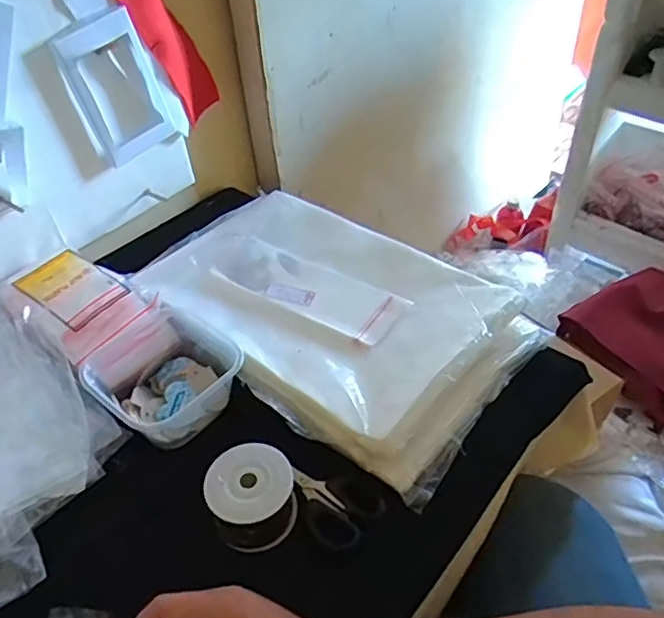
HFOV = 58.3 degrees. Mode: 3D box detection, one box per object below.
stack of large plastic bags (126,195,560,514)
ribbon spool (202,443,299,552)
[{"bbox_3d":[-0.008,-0.003,0.624,0.385,0.046,0.245,27,51,29],"label":"stack of large plastic bags"},{"bbox_3d":[-0.062,0.151,0.470,0.066,0.052,0.070,-2,43,2],"label":"ribbon spool"}]

